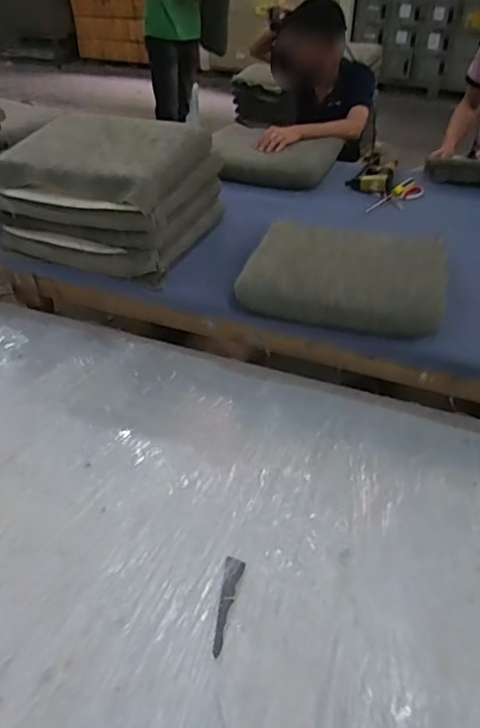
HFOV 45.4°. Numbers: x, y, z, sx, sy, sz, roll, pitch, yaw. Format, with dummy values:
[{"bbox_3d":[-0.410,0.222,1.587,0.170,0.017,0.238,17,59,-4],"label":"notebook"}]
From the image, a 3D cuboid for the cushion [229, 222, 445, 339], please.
[{"bbox_3d":[0.245,-0.199,1.298,0.429,0.132,0.295,14,42,16],"label":"cushion"}]

